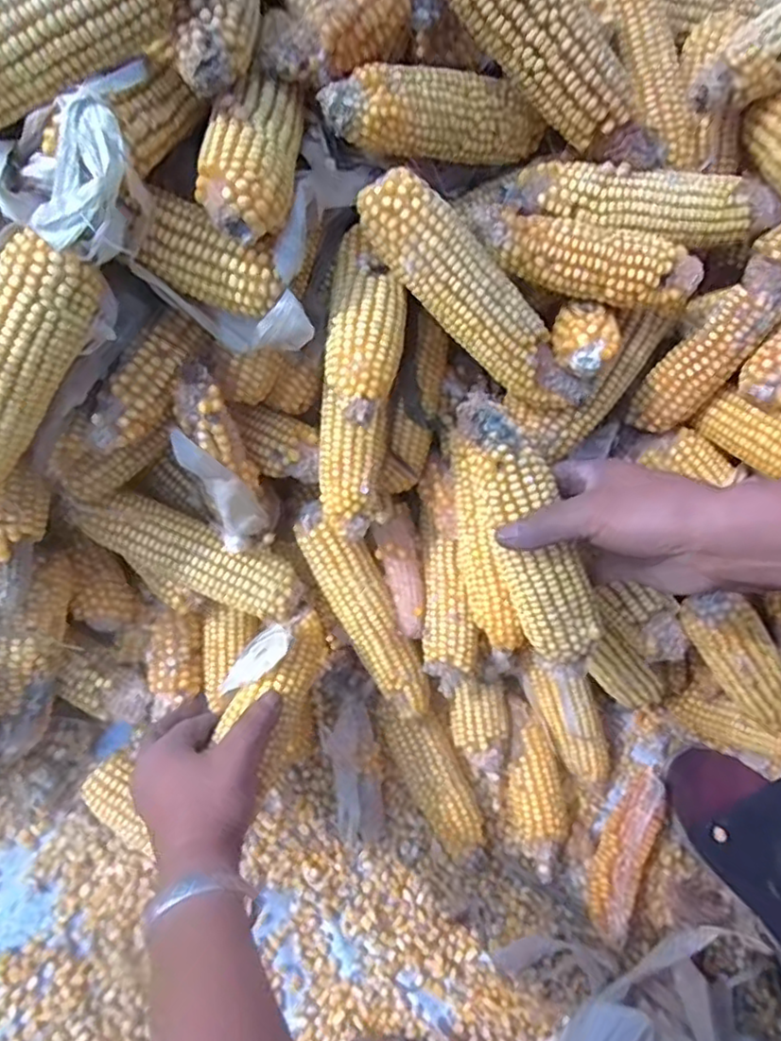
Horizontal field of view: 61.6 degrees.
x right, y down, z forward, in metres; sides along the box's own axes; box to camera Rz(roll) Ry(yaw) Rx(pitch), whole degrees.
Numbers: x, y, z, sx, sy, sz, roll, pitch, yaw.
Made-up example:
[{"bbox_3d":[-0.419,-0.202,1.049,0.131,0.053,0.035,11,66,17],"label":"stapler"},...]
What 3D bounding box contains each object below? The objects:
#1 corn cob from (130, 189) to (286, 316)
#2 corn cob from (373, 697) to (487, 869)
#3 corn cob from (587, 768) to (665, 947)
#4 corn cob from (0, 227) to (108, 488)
[{"bbox_3d":[-0.107,-0.151,0.385,0.089,0.038,0.039,28,69,3],"label":"corn cob"},{"bbox_3d":[0.042,0.224,0.571,0.052,0.040,0.159,-26,75,-18],"label":"corn cob"},{"bbox_3d":[0.208,0.285,0.576,0.040,0.050,0.145,30,69,4],"label":"corn cob"},{"bbox_3d":[-0.209,-0.076,0.355,0.043,0.041,0.167,34,100,9],"label":"corn cob"}]

